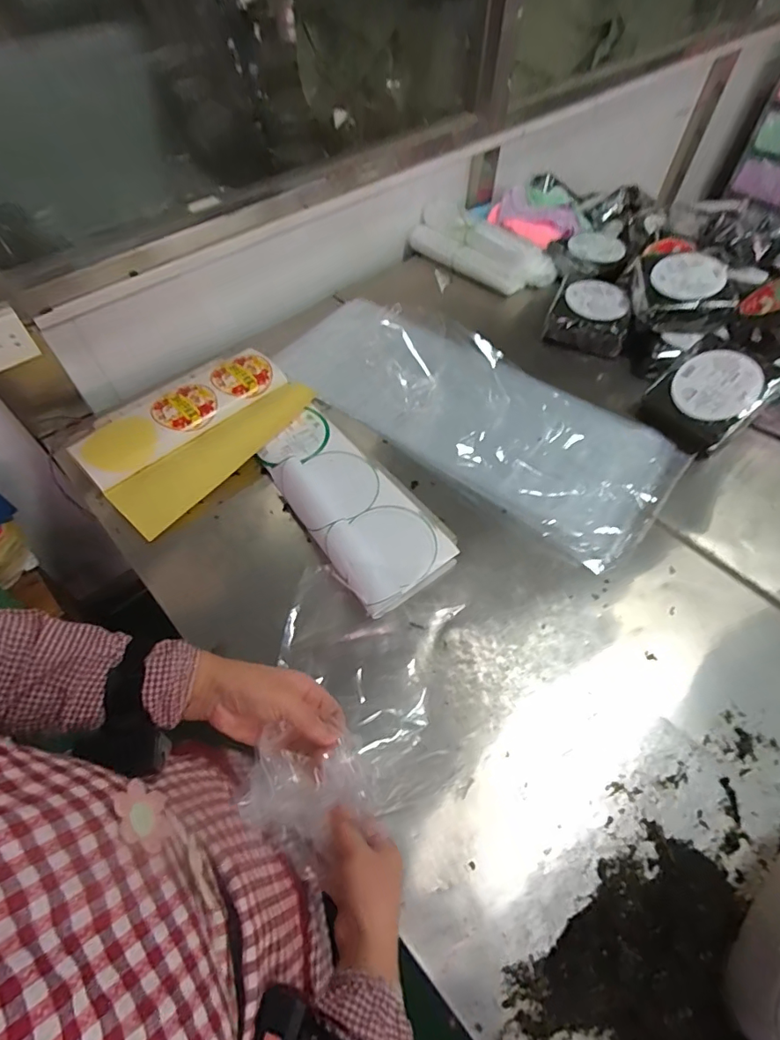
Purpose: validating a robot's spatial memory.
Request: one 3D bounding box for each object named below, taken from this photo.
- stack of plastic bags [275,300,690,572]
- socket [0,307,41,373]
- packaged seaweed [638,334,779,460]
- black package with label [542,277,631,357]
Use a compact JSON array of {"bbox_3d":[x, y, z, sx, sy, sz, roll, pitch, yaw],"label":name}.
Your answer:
[{"bbox_3d":[0.161,-0.260,1.069,0.874,0.055,0.368,33,62,19],"label":"stack of plastic bags"},{"bbox_3d":[-0.701,-0.322,0.889,0.088,0.102,0.020,-33,63,-21],"label":"socket"},{"bbox_3d":[0.663,-0.263,1.028,0.225,0.066,0.191,-49,57,10],"label":"packaged seaweed"},{"bbox_3d":[0.504,-0.535,1.254,0.189,0.064,0.215,14,57,8],"label":"black package with label"}]

